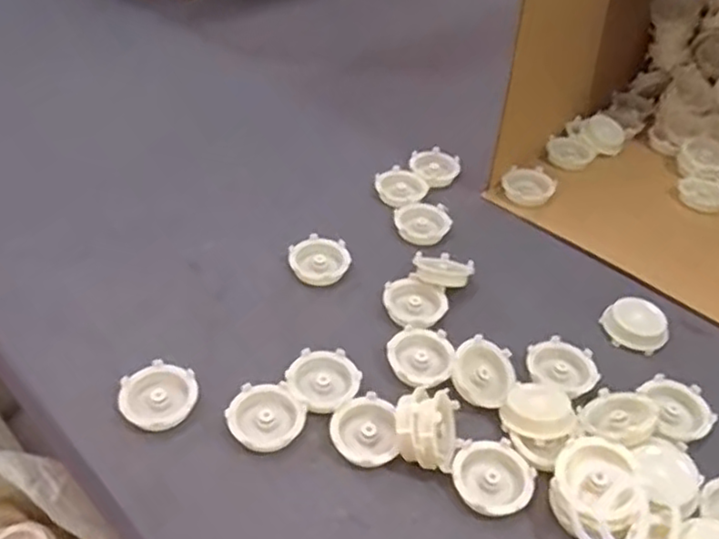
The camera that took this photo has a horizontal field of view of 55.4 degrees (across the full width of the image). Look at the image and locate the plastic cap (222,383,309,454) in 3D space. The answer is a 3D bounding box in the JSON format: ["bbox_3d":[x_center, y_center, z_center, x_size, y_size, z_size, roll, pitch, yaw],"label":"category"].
[{"bbox_3d":[-0.073,0.113,0.530,0.056,0.011,0.056,2,42,-2],"label":"plastic cap"}]

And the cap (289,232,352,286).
[{"bbox_3d":[-0.037,-0.010,0.670,0.059,0.010,0.057,2,42,-2],"label":"cap"}]

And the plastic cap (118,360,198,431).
[{"bbox_3d":[-0.158,0.099,0.539,0.054,0.014,0.057,2,42,-2],"label":"plastic cap"}]

